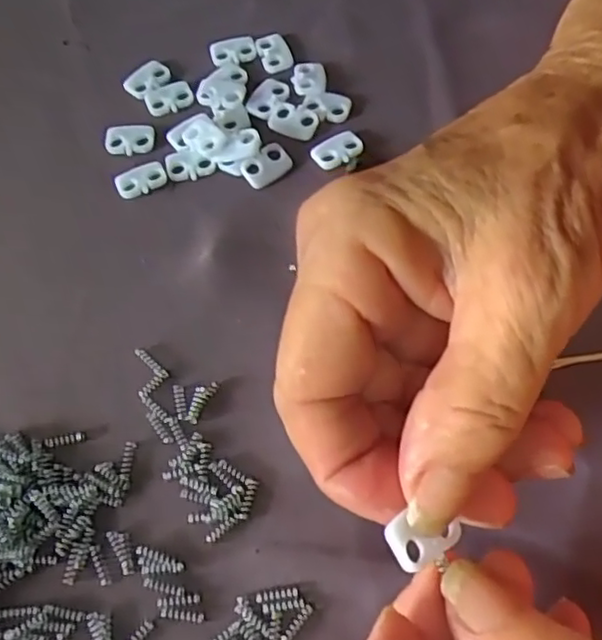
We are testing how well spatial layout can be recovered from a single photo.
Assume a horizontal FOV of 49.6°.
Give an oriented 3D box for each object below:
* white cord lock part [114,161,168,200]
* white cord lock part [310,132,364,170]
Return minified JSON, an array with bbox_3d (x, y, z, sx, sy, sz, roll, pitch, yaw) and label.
[{"bbox_3d":[-0.059,-0.052,0.242,0.018,0.004,0.011,-23,65,-7],"label":"white cord lock part"},{"bbox_3d":[0.014,-0.063,0.242,0.018,0.004,0.012,-26,66,-8],"label":"white cord lock part"}]

